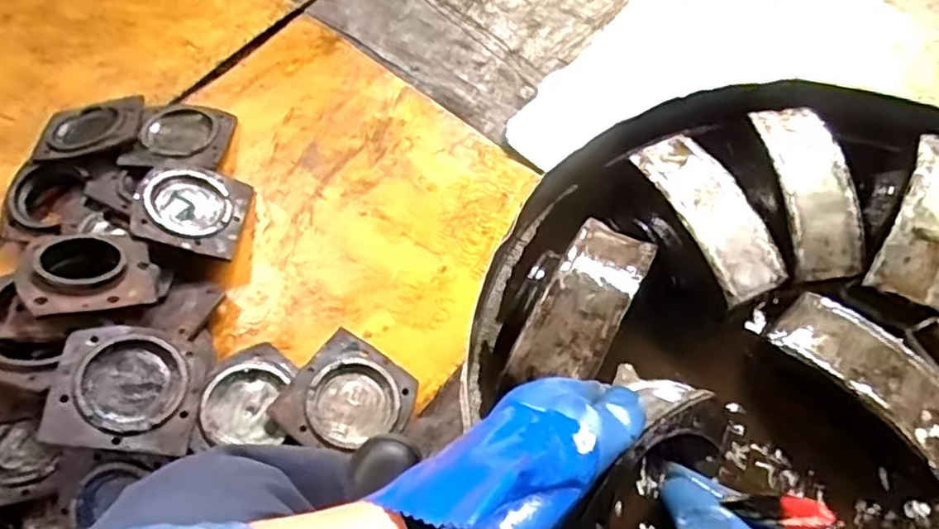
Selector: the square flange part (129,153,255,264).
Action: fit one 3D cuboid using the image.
[{"bbox_3d":[-0.451,-0.095,1.076,0.171,0.022,0.181,23,50,-19],"label":"square flange part"}]

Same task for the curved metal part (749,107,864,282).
[{"bbox_3d":[0.294,-0.068,0.575,0.063,0.039,0.166,-6,65,-1],"label":"curved metal part"}]

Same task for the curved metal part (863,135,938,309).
[{"bbox_3d":[0.395,-0.041,0.557,0.062,0.035,0.161,27,69,13],"label":"curved metal part"}]

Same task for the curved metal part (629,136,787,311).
[{"bbox_3d":[0.203,-0.042,0.558,0.059,0.033,0.154,-24,67,-9],"label":"curved metal part"}]

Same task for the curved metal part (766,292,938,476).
[{"bbox_3d":[0.313,0.087,0.499,0.059,0.030,0.158,-39,70,-15],"label":"curved metal part"}]

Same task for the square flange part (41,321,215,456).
[{"bbox_3d":[-0.425,0.151,0.823,0.170,0.020,0.162,11,59,-23],"label":"square flange part"}]

